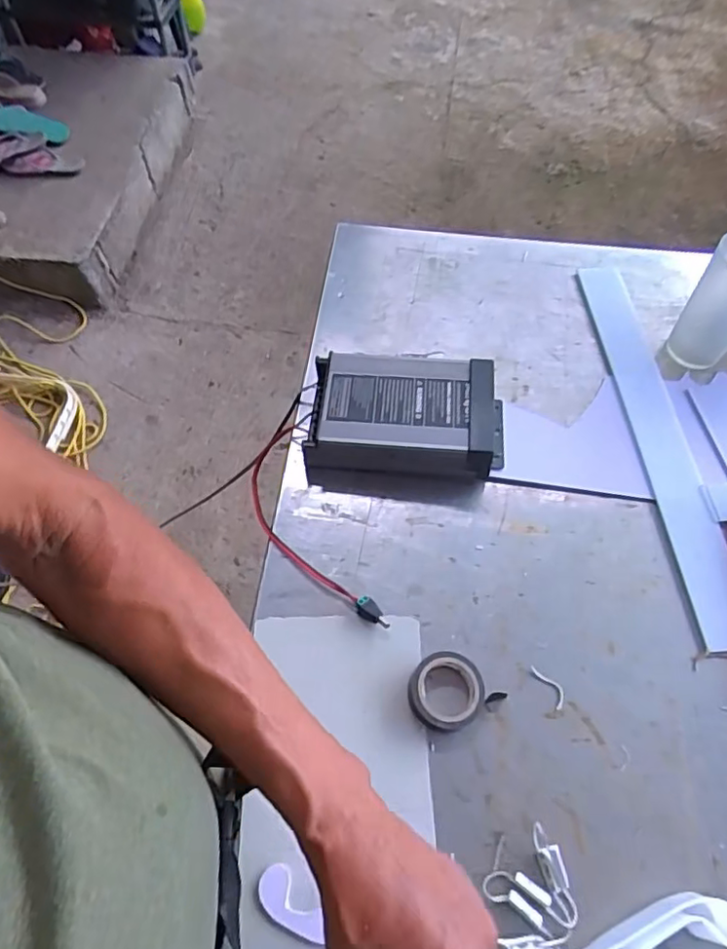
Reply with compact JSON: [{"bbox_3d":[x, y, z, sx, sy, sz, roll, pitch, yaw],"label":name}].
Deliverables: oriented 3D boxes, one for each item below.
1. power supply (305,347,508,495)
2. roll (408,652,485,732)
[{"bbox_3d":[0.043,-0.049,0.584,0.191,0.054,0.131,3,60,1],"label":"power supply"},{"bbox_3d":[0.065,0.170,0.474,0.057,0.020,0.055,0,60,-1],"label":"roll"}]

